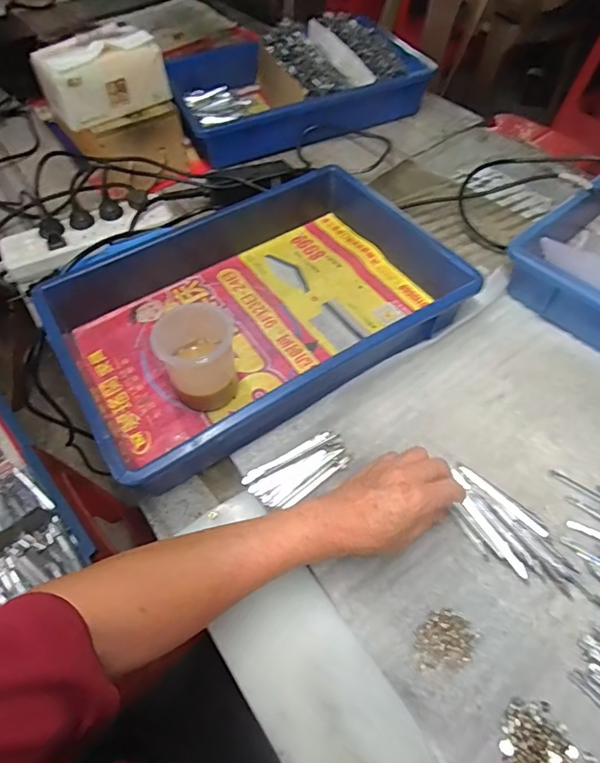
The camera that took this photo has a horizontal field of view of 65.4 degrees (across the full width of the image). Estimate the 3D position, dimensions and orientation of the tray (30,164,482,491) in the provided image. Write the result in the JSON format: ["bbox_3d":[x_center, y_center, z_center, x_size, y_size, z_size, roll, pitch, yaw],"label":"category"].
[{"bbox_3d":[-0.051,-0.091,0.548,0.429,0.102,0.290,-31,60,-18],"label":"tray"}]

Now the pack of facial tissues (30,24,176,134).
[{"bbox_3d":[-0.283,-0.437,0.672,0.161,0.085,0.075,-39,62,-22],"label":"pack of facial tissues"}]

